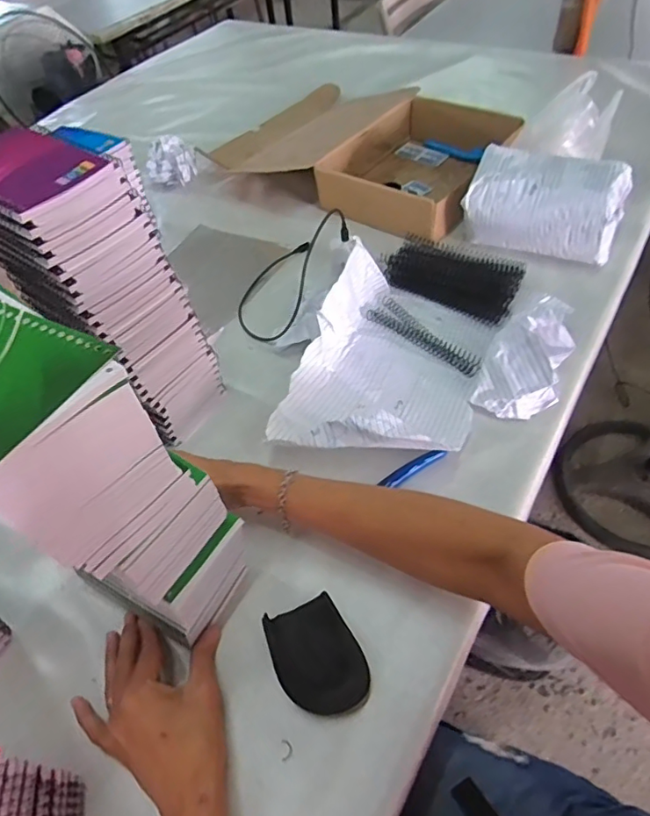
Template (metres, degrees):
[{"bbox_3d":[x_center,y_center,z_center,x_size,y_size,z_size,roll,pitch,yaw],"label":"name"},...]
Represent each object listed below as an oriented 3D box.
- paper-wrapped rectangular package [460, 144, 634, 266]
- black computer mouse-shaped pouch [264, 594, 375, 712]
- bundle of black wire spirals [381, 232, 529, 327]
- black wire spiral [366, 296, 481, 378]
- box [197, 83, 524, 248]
[{"bbox_3d":[0.292,-0.267,0.719,0.195,0.110,0.097,16,56,18],"label":"paper-wrapped rectangular package"},{"bbox_3d":[-0.006,0.201,0.429,0.066,0.022,0.084,-25,53,-13],"label":"black computer mouse-shaped pouch"},{"bbox_3d":[0.169,-0.175,0.704,0.167,0.039,0.095,24,59,23],"label":"bundle of black wire spirals"},{"bbox_3d":[0.121,-0.089,0.657,0.039,0.008,0.160,-37,57,-20],"label":"black wire spiral"},{"bbox_3d":[0.057,-0.444,0.909,0.496,0.091,0.340,29,61,26],"label":"box"}]

